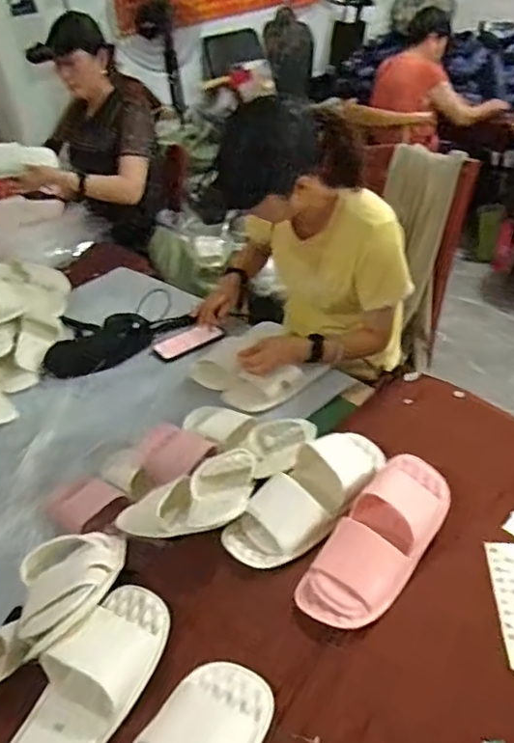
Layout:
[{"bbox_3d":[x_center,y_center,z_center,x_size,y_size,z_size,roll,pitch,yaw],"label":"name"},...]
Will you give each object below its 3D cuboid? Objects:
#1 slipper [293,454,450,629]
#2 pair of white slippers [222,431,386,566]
[{"bbox_3d":[0.156,0.207,0.717,0.098,0.063,0.251,24,46,35],"label":"slipper"},{"bbox_3d":[0.077,0.165,0.778,0.255,0.062,0.106,-33,44,-31],"label":"pair of white slippers"}]

